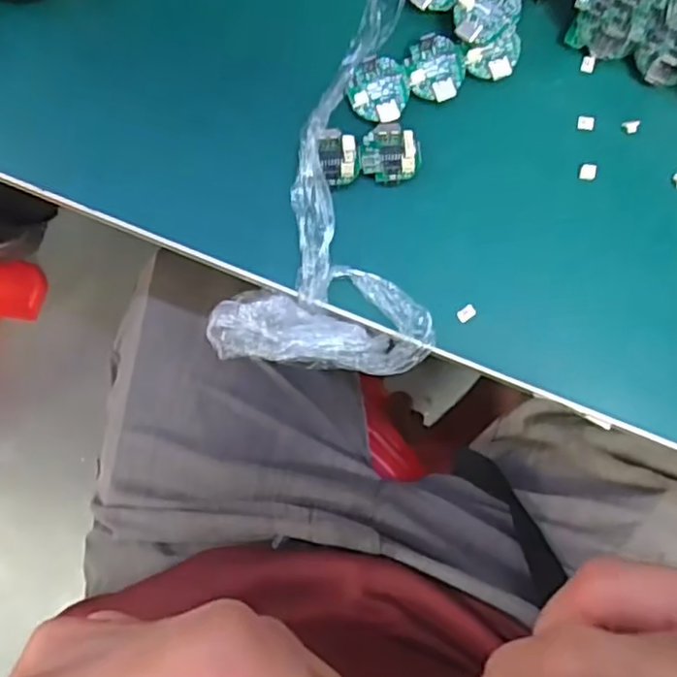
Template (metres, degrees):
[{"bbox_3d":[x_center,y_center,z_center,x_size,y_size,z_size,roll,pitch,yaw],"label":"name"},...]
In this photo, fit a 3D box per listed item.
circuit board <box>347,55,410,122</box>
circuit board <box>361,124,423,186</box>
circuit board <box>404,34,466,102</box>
[{"bbox_3d":[0.016,-0.099,0.268,0.024,0.004,0.024,27,88,1],"label":"circuit board"},{"bbox_3d":[0.021,-0.073,0.267,0.023,0.009,0.022,-3,88,0],"label":"circuit board"},{"bbox_3d":[0.039,-0.107,0.267,0.023,0.004,0.024,19,88,1],"label":"circuit board"}]

